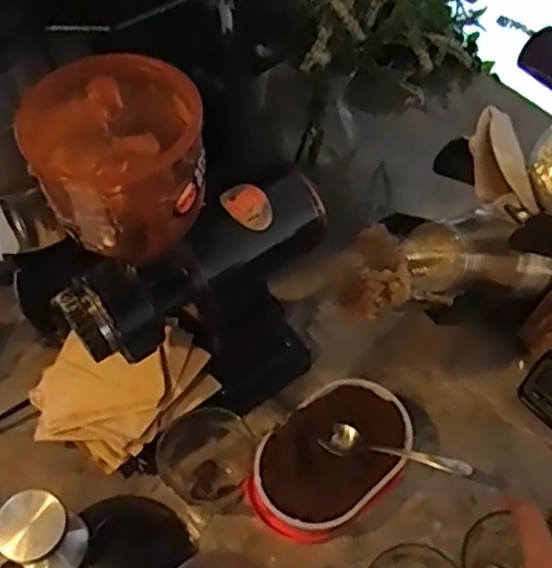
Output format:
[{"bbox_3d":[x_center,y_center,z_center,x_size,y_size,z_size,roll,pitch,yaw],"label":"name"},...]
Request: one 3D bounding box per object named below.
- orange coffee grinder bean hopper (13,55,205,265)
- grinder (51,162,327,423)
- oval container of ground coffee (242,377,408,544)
[{"bbox_3d":[-0.097,-0.073,0.436,0.108,0.123,0.089,-7,54,-4],"label":"orange coffee grinder bean hopper"},{"bbox_3d":[-0.053,0.029,0.596,0.213,0.212,0.087,-37,62,-24],"label":"grinder"},{"bbox_3d":[0.048,0.155,0.610,0.107,0.050,0.151,38,63,25],"label":"oval container of ground coffee"}]

